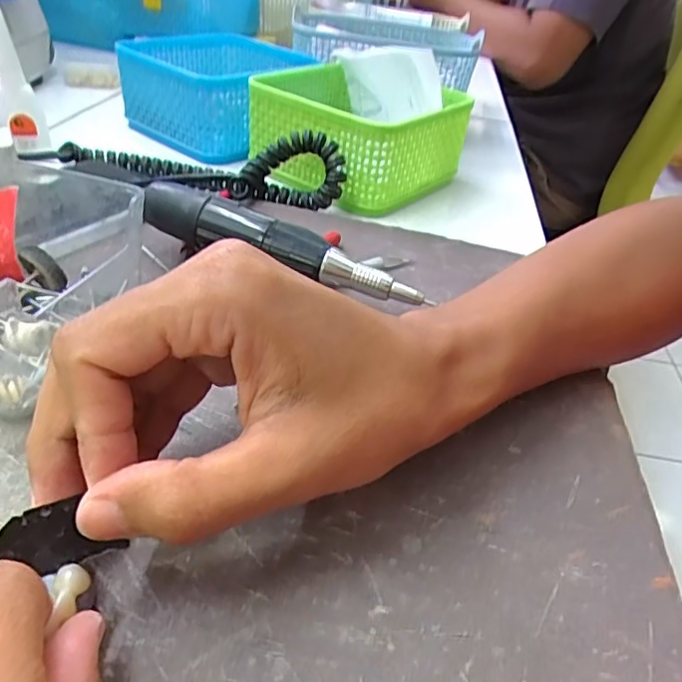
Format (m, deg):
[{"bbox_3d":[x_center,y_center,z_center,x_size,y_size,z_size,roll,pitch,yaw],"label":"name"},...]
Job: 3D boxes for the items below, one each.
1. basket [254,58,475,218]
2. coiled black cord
[{"bbox_3d":[0.013,-0.163,0.442,0.127,0.070,0.126,27,41,25],"label":"basket"},{"bbox_3d":[-0.107,-0.131,0.396,0.222,0.042,0.042,13,37,8],"label":"coiled black cord"}]

